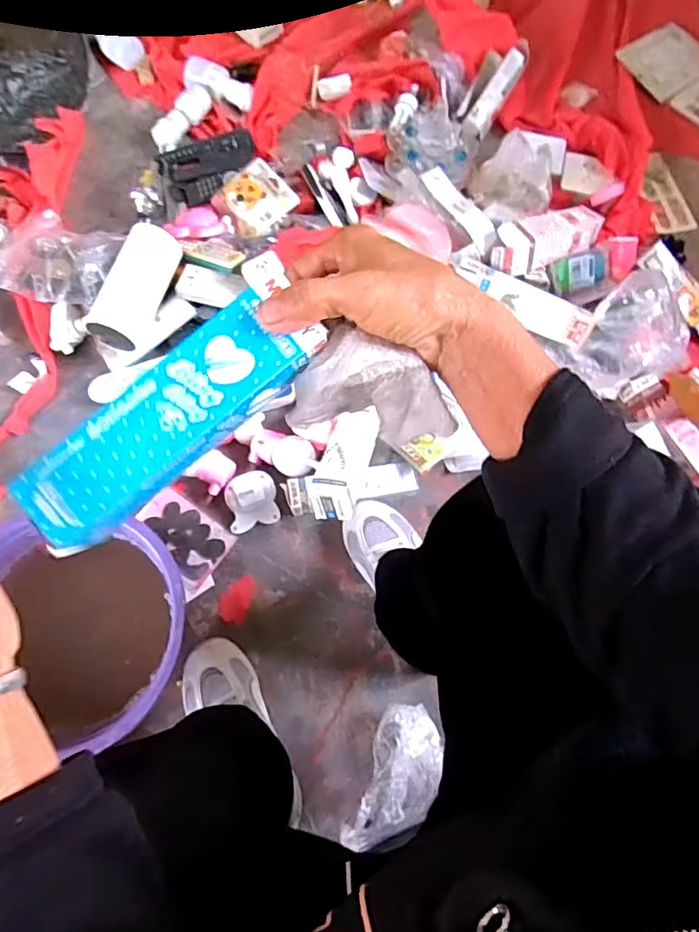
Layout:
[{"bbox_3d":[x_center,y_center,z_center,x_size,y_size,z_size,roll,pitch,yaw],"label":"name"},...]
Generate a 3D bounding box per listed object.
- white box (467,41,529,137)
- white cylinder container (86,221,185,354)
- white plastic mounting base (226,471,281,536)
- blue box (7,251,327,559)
[{"bbox_3d":[0.262,-0.663,0.955,0.038,0.021,0.149,35,107,8],"label":"white box"},{"bbox_3d":[-0.323,-0.270,0.819,0.068,0.062,0.191,21,73,4],"label":"white cylinder container"},{"bbox_3d":[-0.140,0.048,0.773,0.070,0.031,0.075,-14,74,-6],"label":"white plastic mounting base"},{"bbox_3d":[-0.093,-0.027,0.289,0.178,0.030,0.049,-42,78,0],"label":"blue box"}]

